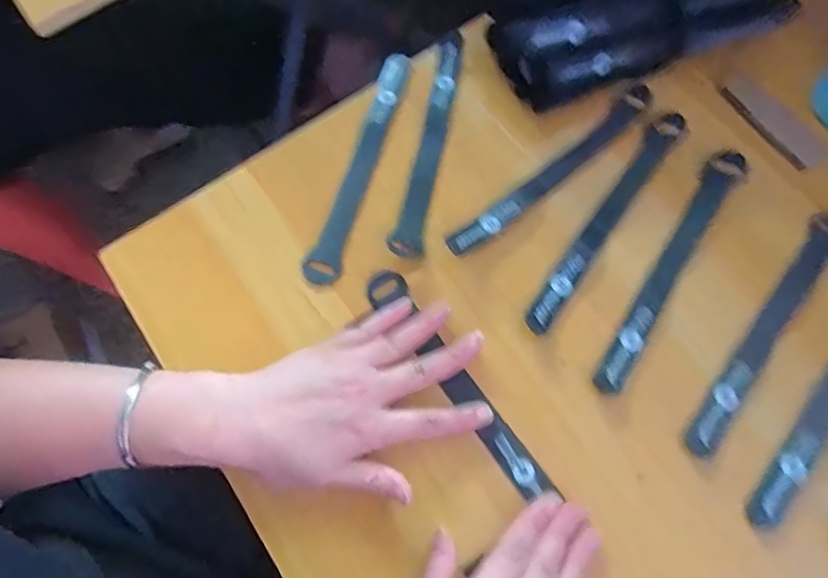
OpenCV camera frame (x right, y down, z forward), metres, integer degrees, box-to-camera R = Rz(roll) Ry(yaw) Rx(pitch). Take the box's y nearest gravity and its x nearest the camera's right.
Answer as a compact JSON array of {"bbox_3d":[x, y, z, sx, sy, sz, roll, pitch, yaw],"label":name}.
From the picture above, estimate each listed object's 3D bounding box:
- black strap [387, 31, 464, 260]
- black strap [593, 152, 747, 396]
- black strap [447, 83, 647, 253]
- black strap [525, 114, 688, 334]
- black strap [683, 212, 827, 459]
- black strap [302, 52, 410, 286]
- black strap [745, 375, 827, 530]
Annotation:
[{"bbox_3d":[0.012,-0.112,0.390,0.023,0.007,0.192,9,72,6],"label":"black strap"},{"bbox_3d":[0.174,-0.016,0.360,0.022,0.005,0.198,32,76,13],"label":"black strap"},{"bbox_3d":[0.099,-0.085,0.378,0.193,0.010,0.017,-40,74,-10],"label":"black strap"},{"bbox_3d":[0.135,-0.051,0.370,0.021,0.008,0.194,35,76,13],"label":"black strap"},{"bbox_3d":[0.234,0.023,0.345,0.024,0.011,0.203,40,77,14],"label":"black strap"},{"bbox_3d":[-0.037,-0.095,0.388,0.021,0.008,0.196,15,73,8],"label":"black strap"},{"bbox_3d":[0.267,0.062,0.334,0.023,0.007,0.205,41,78,14],"label":"black strap"}]

